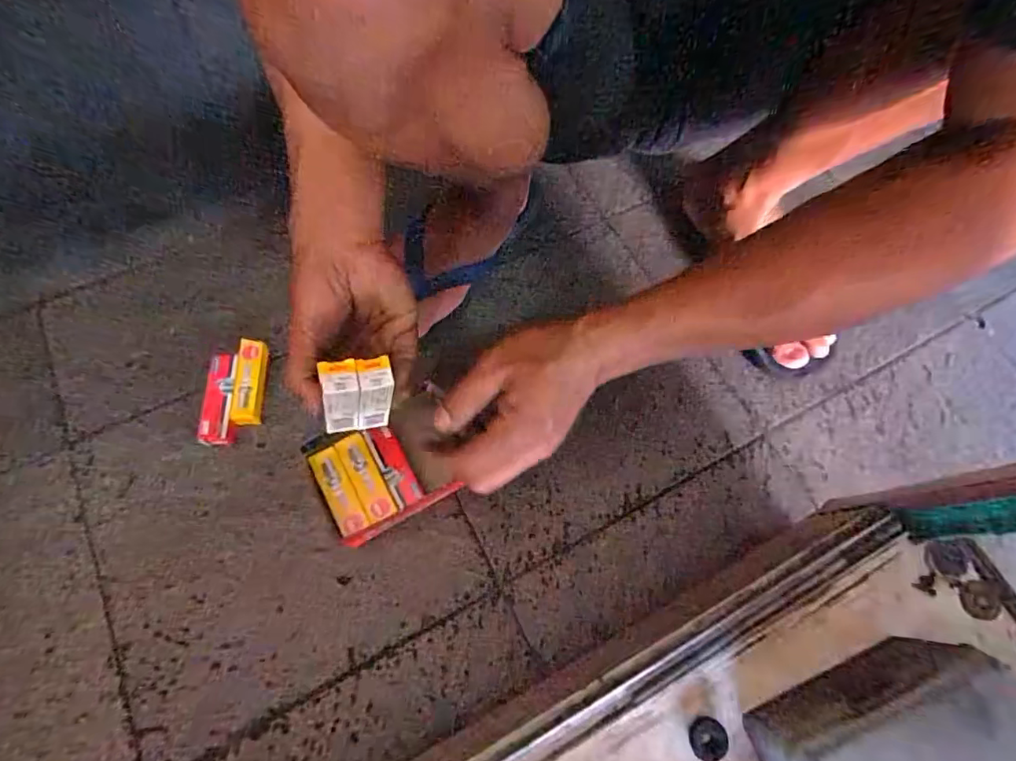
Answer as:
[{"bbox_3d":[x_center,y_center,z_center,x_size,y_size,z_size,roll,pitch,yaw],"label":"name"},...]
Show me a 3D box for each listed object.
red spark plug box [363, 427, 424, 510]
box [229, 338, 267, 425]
[{"bbox_3d":[-0.105,0.082,0.473,0.024,0.031,0.078,-27,72,-13],"label":"red spark plug box"},{"bbox_3d":[-0.251,0.003,0.499,0.025,0.025,0.083,-3,68,-4],"label":"box"}]

